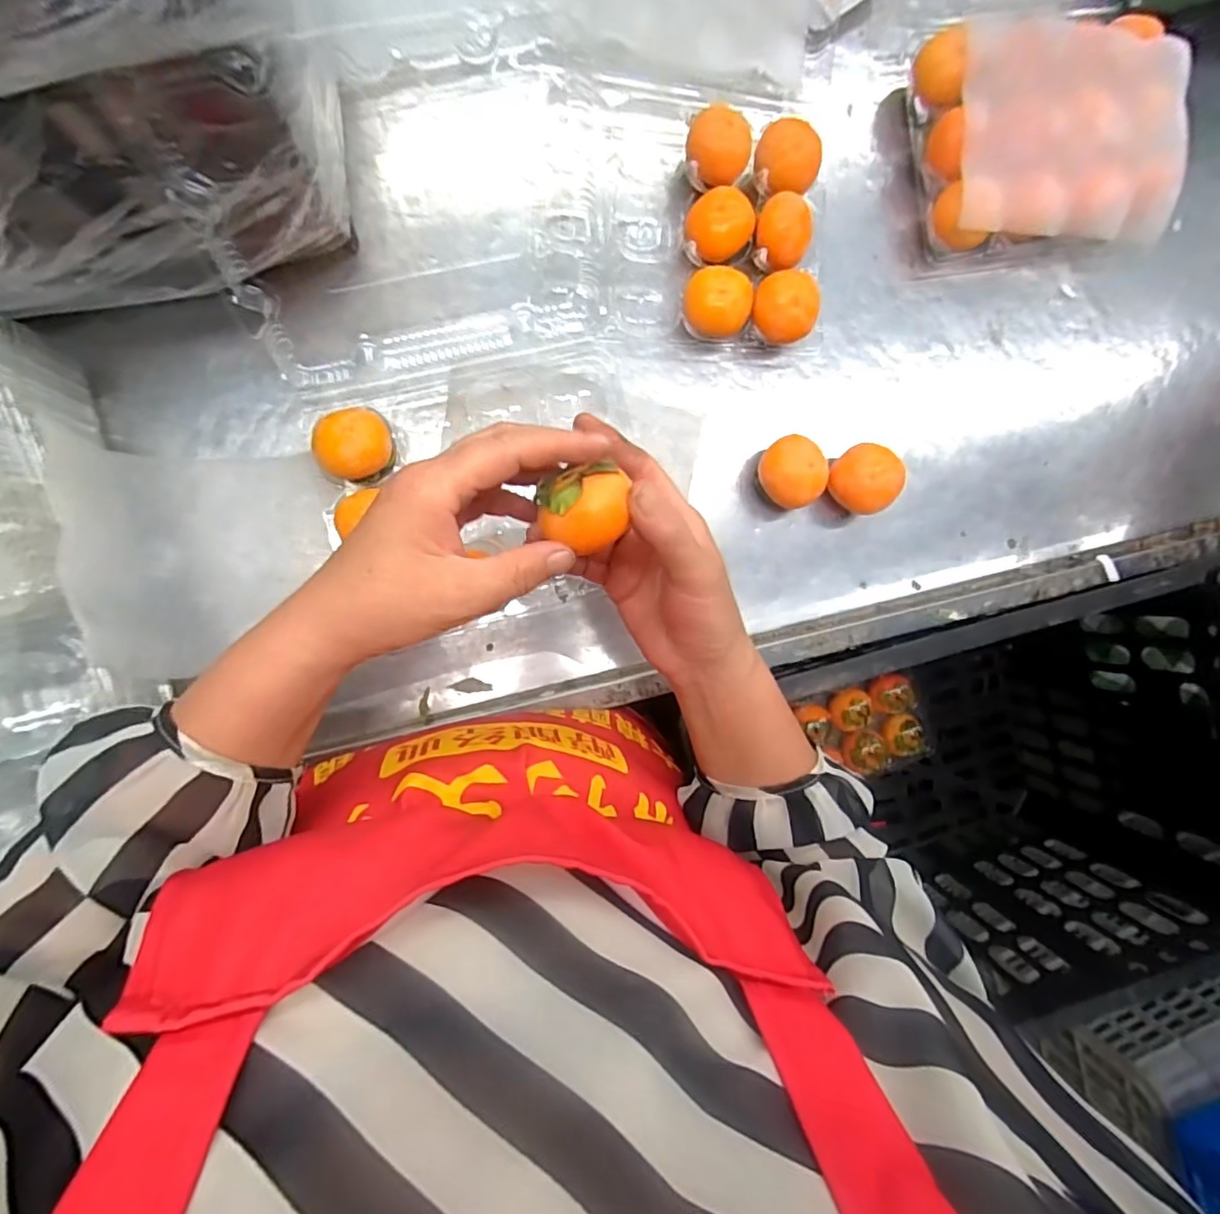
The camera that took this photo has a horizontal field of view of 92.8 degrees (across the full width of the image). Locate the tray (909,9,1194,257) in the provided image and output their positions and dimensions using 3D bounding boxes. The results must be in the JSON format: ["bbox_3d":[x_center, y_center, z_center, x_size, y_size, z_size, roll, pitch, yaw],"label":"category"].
[{"bbox_3d":[0.335,-0.361,0.448,0.196,0.048,0.148,-7,94,-8],"label":"tray"}]

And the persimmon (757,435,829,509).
[{"bbox_3d":[0.137,-0.103,0.451,0.046,0.043,0.052,-32,97,-5],"label":"persimmon"}]

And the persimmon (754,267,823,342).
[{"bbox_3d":[0.129,-0.223,0.441,0.048,0.043,0.049,-23,96,-7],"label":"persimmon"}]

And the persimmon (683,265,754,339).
[{"bbox_3d":[0.078,-0.220,0.428,0.047,0.042,0.043,0,93,-8],"label":"persimmon"}]

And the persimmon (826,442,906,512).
[{"bbox_3d":[0.195,-0.098,0.454,0.051,0.042,0.045,44,86,-8],"label":"persimmon"}]

